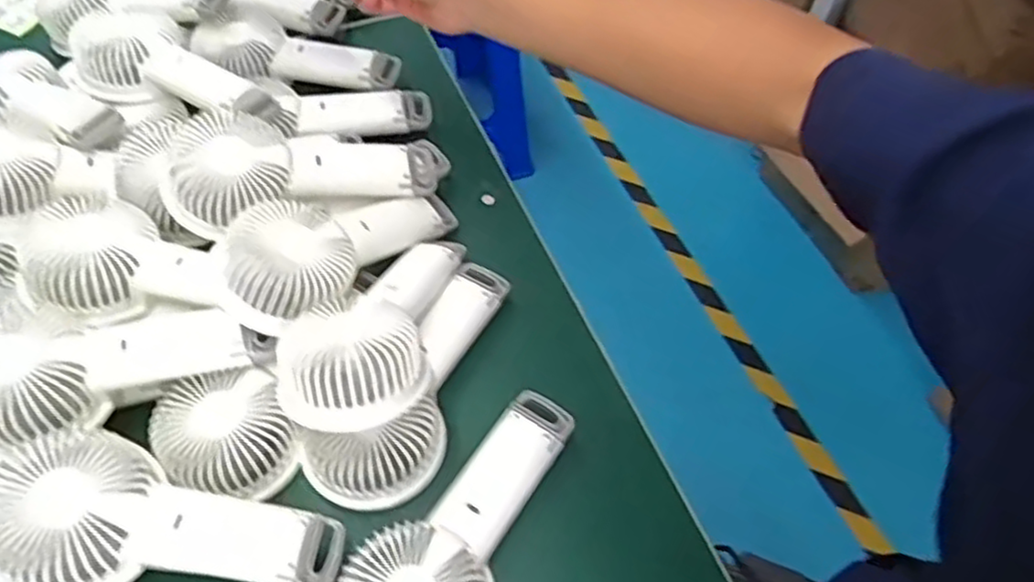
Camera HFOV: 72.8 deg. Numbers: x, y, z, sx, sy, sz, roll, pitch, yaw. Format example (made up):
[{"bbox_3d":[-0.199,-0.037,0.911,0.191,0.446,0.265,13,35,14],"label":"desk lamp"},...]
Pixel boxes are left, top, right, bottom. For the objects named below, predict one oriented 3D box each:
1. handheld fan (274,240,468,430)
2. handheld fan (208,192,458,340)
[{"bbox_3d":[-0.080,0.011,0.453,0.083,0.033,0.181,18,41,9],"label":"handheld fan"},{"bbox_3d":[-0.118,-0.035,0.487,0.088,0.054,0.179,39,41,20],"label":"handheld fan"}]

